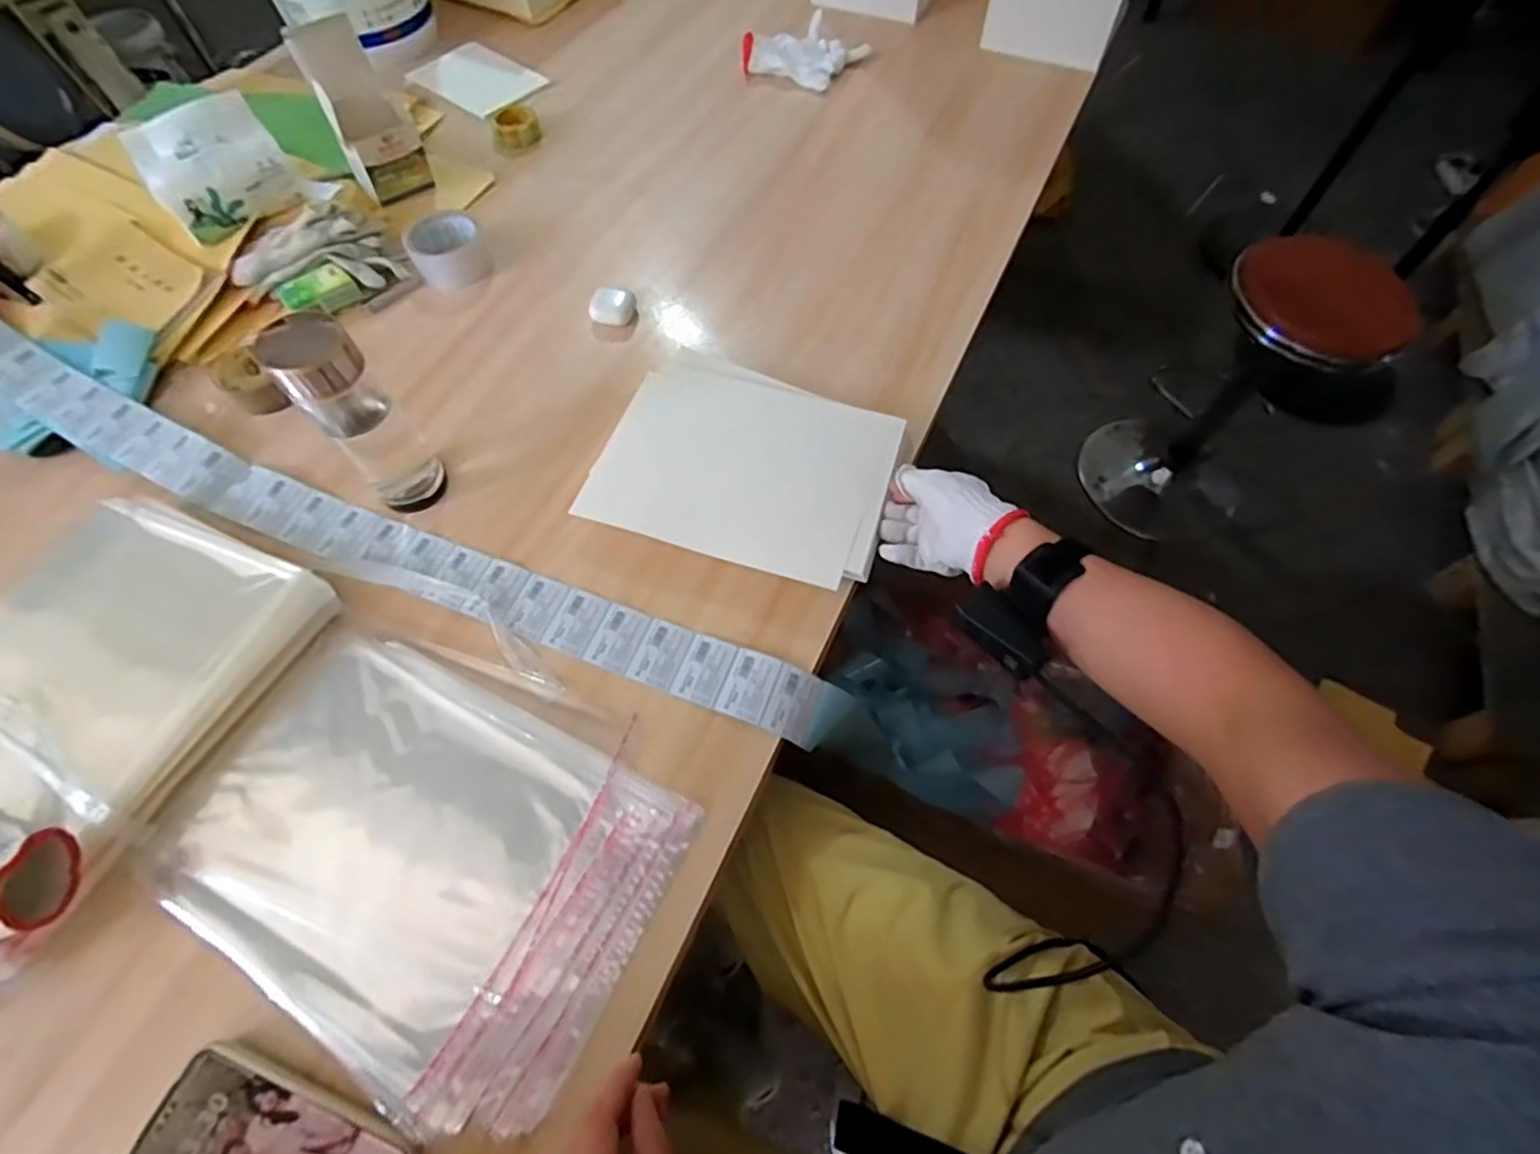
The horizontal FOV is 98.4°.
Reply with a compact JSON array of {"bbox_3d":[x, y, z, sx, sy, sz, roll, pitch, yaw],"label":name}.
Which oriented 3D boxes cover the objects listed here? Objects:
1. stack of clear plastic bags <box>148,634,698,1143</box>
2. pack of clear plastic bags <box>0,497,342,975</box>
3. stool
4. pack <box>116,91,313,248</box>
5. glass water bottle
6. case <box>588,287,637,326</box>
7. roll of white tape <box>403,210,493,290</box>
[{"bbox_3d":[-0.260,0.193,0.502,0.353,0.014,0.264,23,65,12],"label":"stack of clear plastic bags"},{"bbox_3d":[-0.556,0.109,0.524,0.251,0.050,0.356,22,64,11],"label":"pack of clear plastic bags"},{"bbox_3d":[0.945,-0.374,1.356,0.365,0.558,0.330,34,67,17],"label":"stool"},{"bbox_3d":[-0.651,-0.483,0.783,0.142,0.090,0.093,-34,67,-16],"label":"pack"},{"bbox_3d":[-0.353,-0.135,0.576,0.065,0.183,0.063,38,69,18],"label":"glass water bottle"},{"bbox_3d":[-0.184,-0.314,0.778,0.051,0.022,0.051,14,63,8],"label":"case"},{"bbox_3d":[-0.383,-0.391,0.796,0.084,0.042,0.081,0,62,0],"label":"roll of white tape"}]

